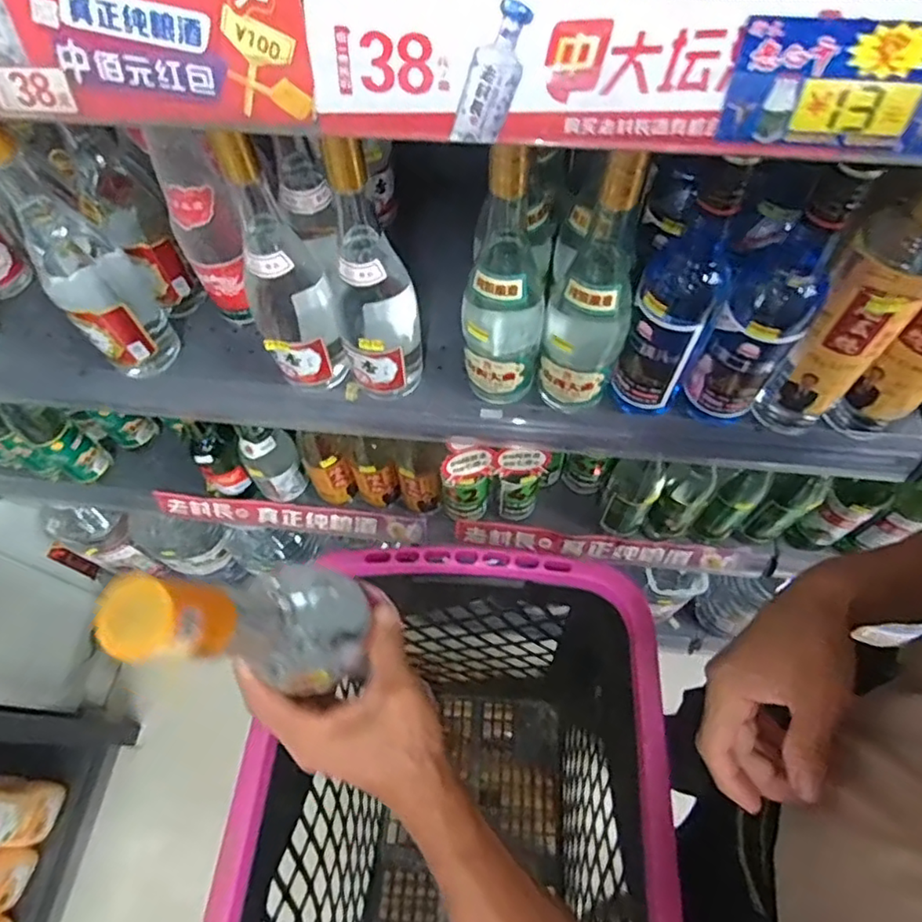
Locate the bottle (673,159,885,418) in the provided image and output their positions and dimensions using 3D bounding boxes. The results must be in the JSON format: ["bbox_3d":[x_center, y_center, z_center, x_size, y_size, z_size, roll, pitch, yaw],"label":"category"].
[{"bbox_3d":[0.237,-0.114,0.470,0.058,0.223,0.053,37,71,18],"label":"bottle"}]

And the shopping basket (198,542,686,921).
[{"bbox_3d":[-0.015,0.438,0.707,0.351,0.544,0.563,8,65,6],"label":"shopping basket"}]

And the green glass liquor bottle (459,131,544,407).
[{"bbox_3d":[0.032,-0.139,0.498,0.063,0.205,0.073,-5,64,0],"label":"green glass liquor bottle"}]

